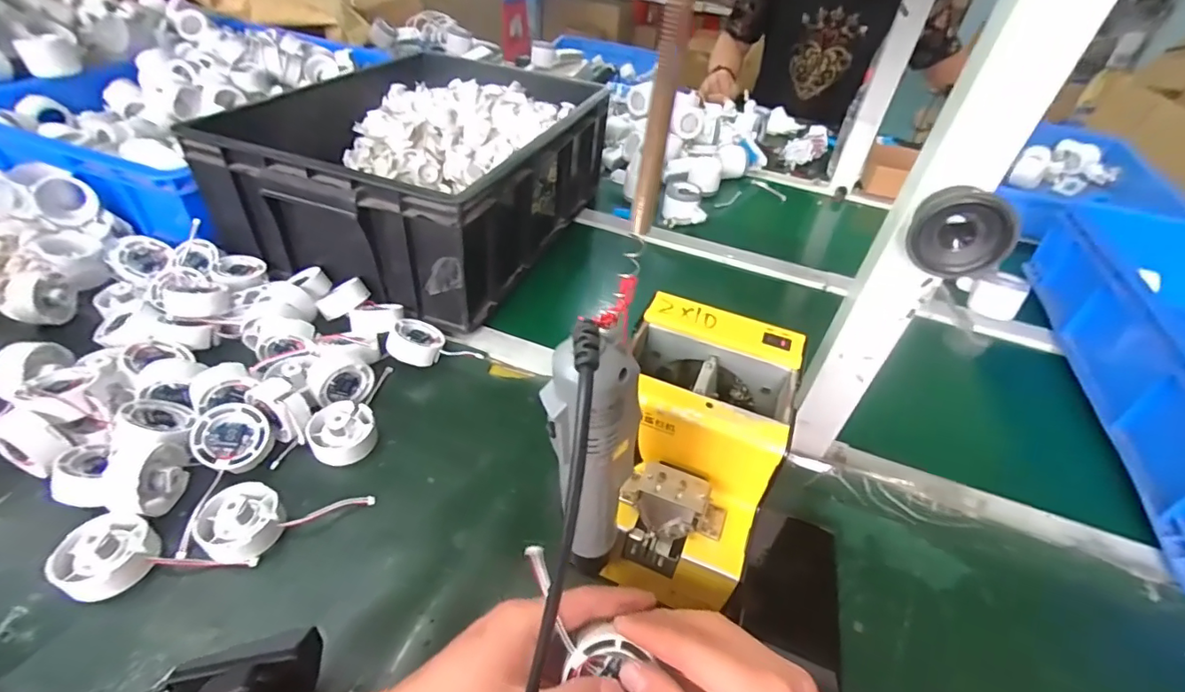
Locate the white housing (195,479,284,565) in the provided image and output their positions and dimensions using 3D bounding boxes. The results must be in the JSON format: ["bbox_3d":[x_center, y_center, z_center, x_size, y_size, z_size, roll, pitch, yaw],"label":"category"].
[{"bbox_3d":[-0.268,0.133,0.402,0.056,0.026,0.052,4,41,-3],"label":"white housing"}]

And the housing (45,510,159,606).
[{"bbox_3d":[-0.347,0.148,0.377,0.060,0.034,0.053,27,45,22],"label":"housing"}]

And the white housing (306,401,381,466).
[{"bbox_3d":[-0.225,0.076,0.477,0.055,0.035,0.053,4,41,-3],"label":"white housing"}]

